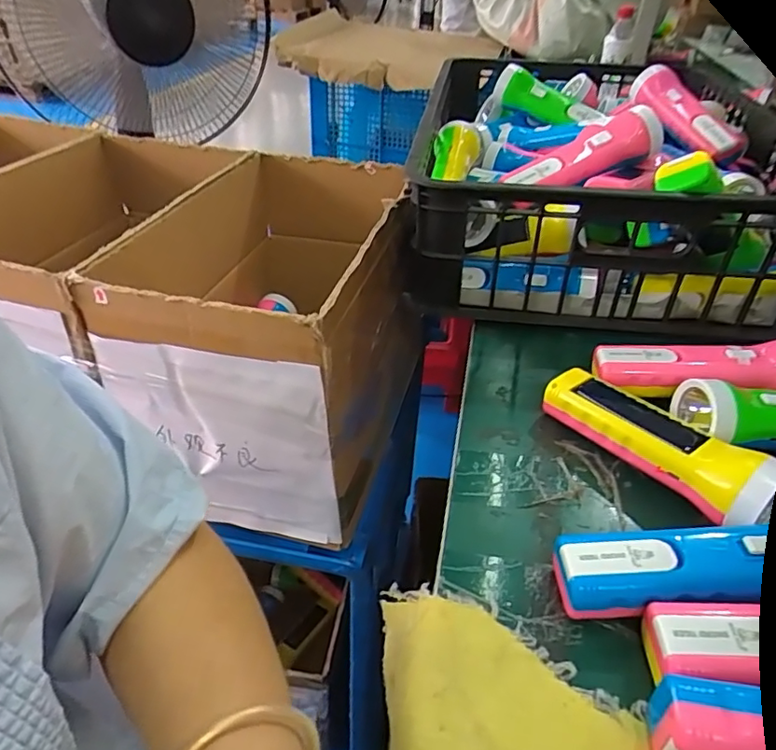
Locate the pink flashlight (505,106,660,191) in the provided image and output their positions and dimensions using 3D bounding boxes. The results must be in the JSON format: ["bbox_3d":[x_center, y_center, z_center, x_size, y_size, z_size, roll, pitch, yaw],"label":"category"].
[{"bbox_3d":[0.195,-0.218,0.570,0.157,0.050,0.049,-24,3,1],"label":"pink flashlight"}]

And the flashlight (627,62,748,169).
[{"bbox_3d":[0.344,-0.302,0.655,0.060,0.037,0.155,-15,61,-22],"label":"flashlight"}]

